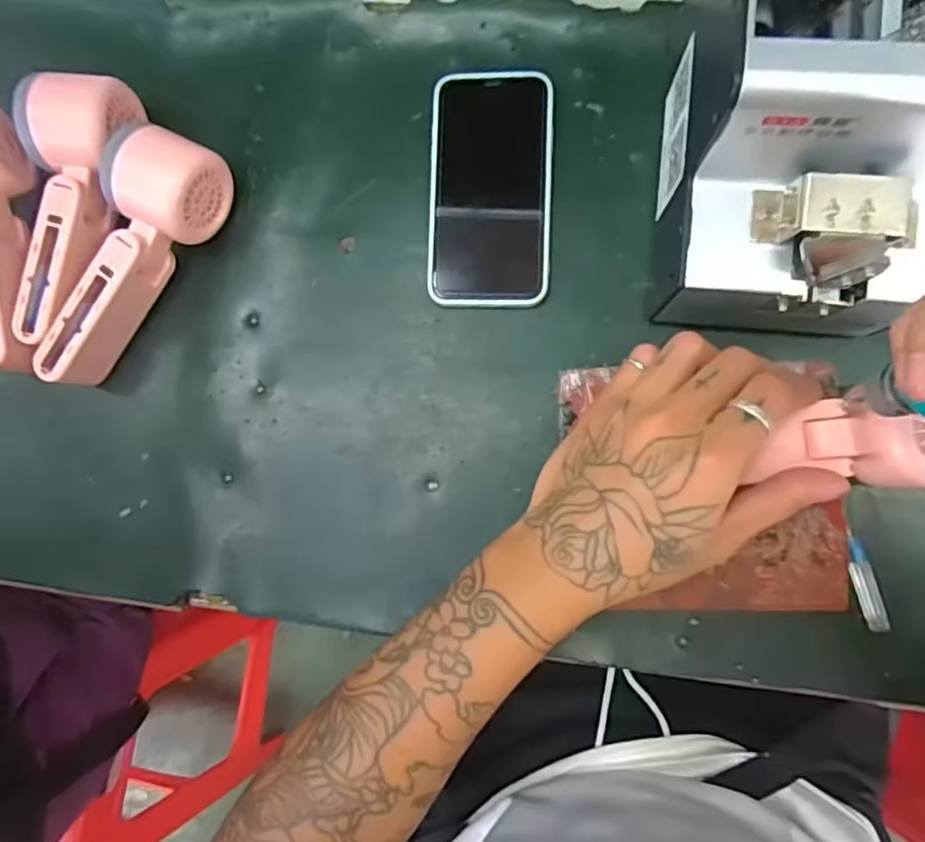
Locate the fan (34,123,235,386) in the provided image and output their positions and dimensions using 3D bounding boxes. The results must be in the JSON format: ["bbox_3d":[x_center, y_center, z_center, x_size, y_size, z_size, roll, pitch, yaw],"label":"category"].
[{"bbox_3d":[-0.207,-0.101,0.381,0.048,0.060,0.164,38,90,7],"label":"fan"}]

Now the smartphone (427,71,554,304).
[{"bbox_3d":[0.017,-0.145,0.386,0.075,0.011,0.146,1,86,6],"label":"smartphone"}]

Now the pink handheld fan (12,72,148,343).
[{"bbox_3d":[-0.250,-0.133,0.383,0.059,0.055,0.168,19,88,7],"label":"pink handheld fan"}]

